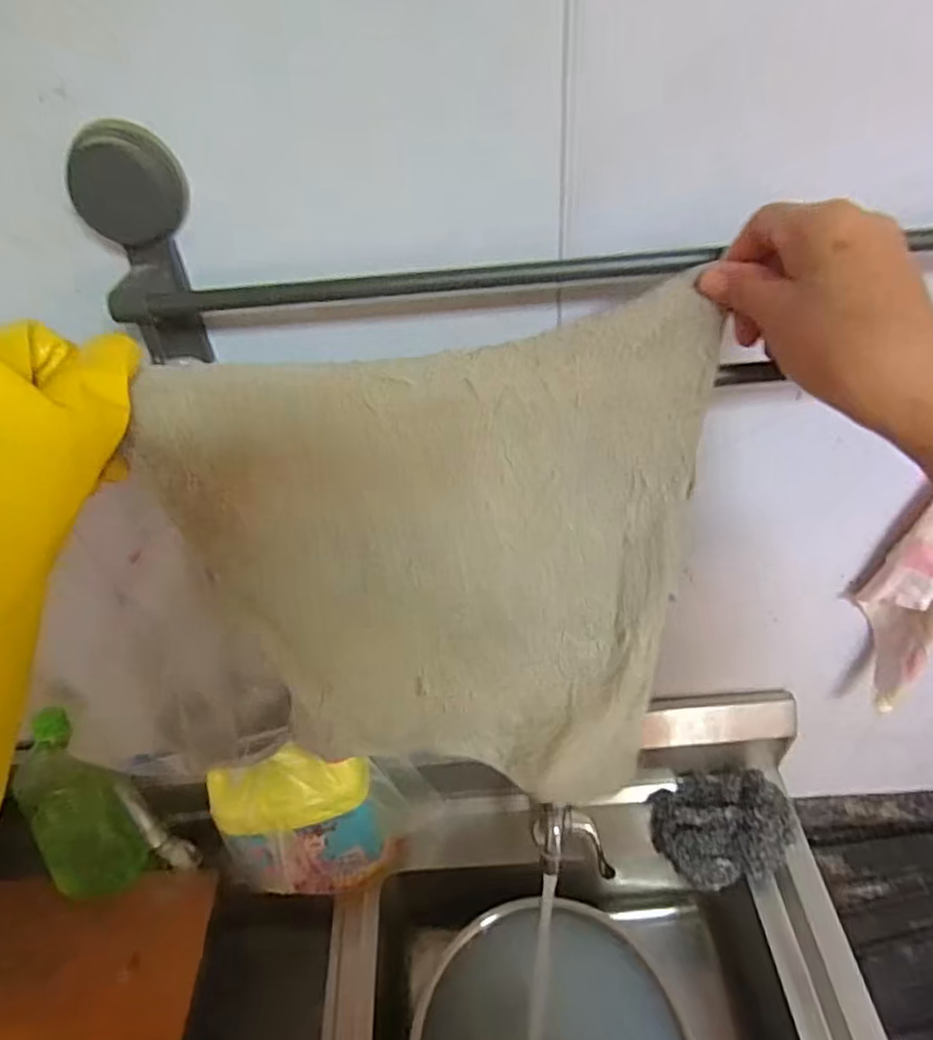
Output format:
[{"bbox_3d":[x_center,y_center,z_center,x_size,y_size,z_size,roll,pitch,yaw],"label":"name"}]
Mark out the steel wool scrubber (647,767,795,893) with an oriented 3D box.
[{"bbox_3d":[0.282,0.336,0.725,0.138,0.047,0.118,-7,42,-2],"label":"steel wool scrubber"}]

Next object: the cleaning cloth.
[{"bbox_3d":[0.001,0.061,0.424,0.282,0.359,0.043,-8,35,0],"label":"cleaning cloth"}]

